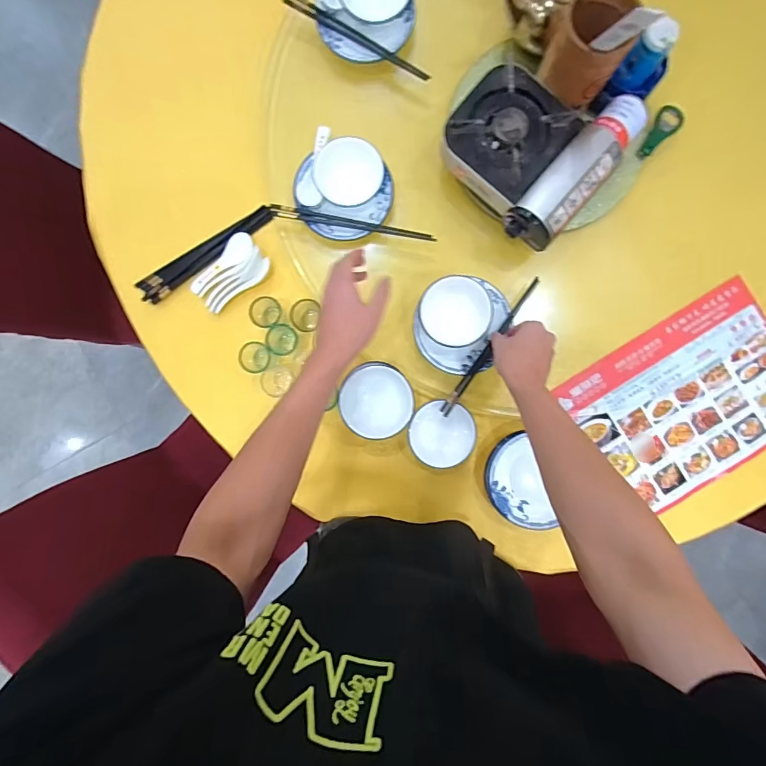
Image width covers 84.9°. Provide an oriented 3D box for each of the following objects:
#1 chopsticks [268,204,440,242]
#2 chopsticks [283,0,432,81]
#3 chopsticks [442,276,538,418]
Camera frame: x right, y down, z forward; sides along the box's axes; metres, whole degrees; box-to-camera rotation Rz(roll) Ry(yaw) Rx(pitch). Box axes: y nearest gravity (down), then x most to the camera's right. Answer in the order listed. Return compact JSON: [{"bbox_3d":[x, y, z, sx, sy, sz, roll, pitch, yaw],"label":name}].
[{"bbox_3d":[-0.051,-0.264,0.696,0.274,0.014,0.019,11,91,0],"label":"chopsticks"},{"bbox_3d":[-0.043,-0.574,0.697,0.269,0.011,0.019,31,90,0],"label":"chopsticks"},{"bbox_3d":[0.177,-0.060,0.687,0.016,0.015,0.268,35,88,-1],"label":"chopsticks"}]

